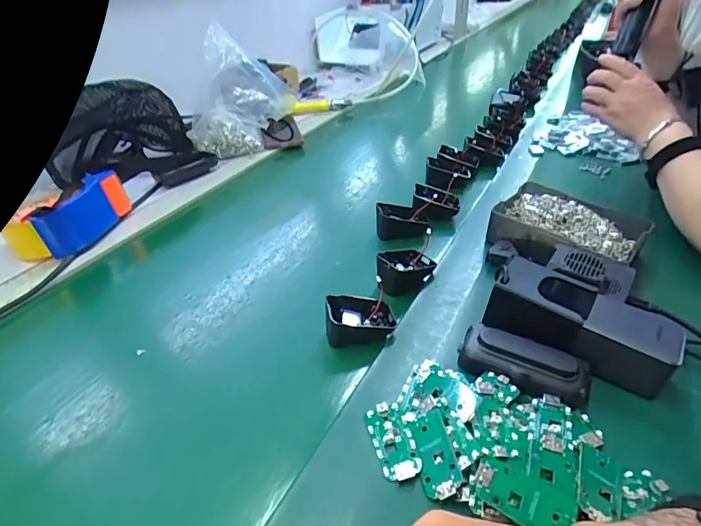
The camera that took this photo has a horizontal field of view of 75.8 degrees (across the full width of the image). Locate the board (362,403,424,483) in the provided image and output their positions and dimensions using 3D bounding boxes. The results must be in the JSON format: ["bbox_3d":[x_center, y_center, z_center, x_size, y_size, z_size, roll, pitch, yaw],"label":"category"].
[{"bbox_3d":[0.032,0.139,0.350,0.029,0.008,0.063,-10,37,-12],"label":"board"}]

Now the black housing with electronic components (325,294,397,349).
[{"bbox_3d":[0.011,0.052,0.447,0.068,0.033,0.048,-3,36,-2],"label":"black housing with electronic components"}]

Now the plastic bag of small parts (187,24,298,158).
[{"bbox_3d":[-0.207,-0.287,0.808,0.203,0.198,0.104,23,43,29],"label":"plastic bag of small parts"}]

